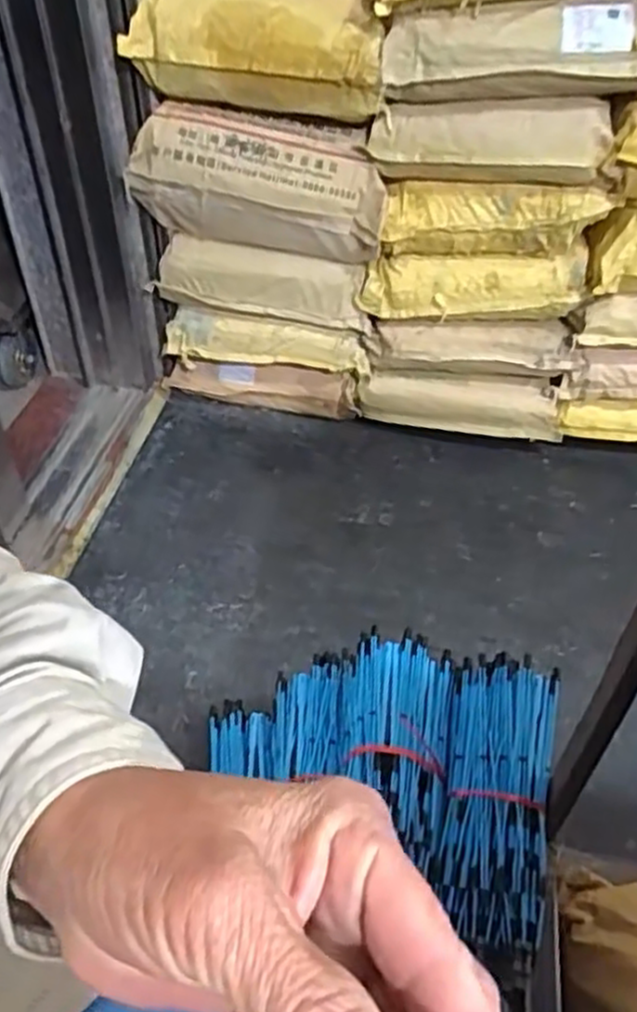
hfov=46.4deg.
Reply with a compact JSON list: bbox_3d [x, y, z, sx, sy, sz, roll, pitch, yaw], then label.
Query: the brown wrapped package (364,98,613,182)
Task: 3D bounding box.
[{"bbox_3d":[0.301,-0.654,1.320,0.407,0.125,0.097,8,45,6],"label":"brown wrapped package"}]

